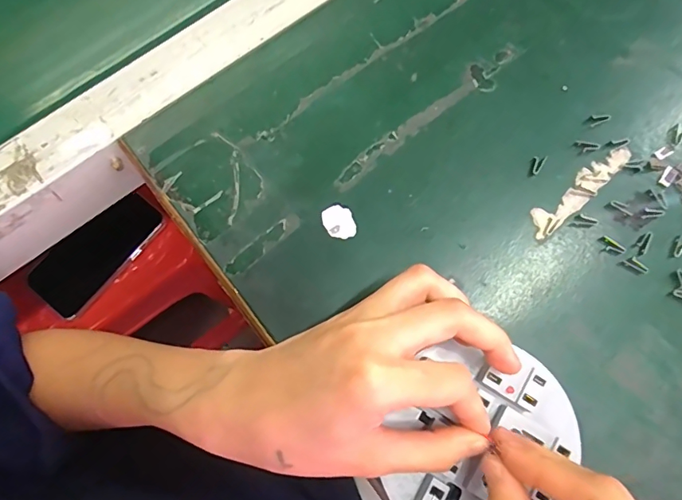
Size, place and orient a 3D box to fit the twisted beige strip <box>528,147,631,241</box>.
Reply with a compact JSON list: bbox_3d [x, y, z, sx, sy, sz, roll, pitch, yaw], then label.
[{"bbox_3d":[0.145,-0.037,0.282,0.081,0.004,0.017,-39,81,-9],"label":"twisted beige strip"}]

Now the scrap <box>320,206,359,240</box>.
[{"bbox_3d":[-0.001,-0.016,0.275,0.017,0.004,0.021,-24,79,-6],"label":"scrap"}]

